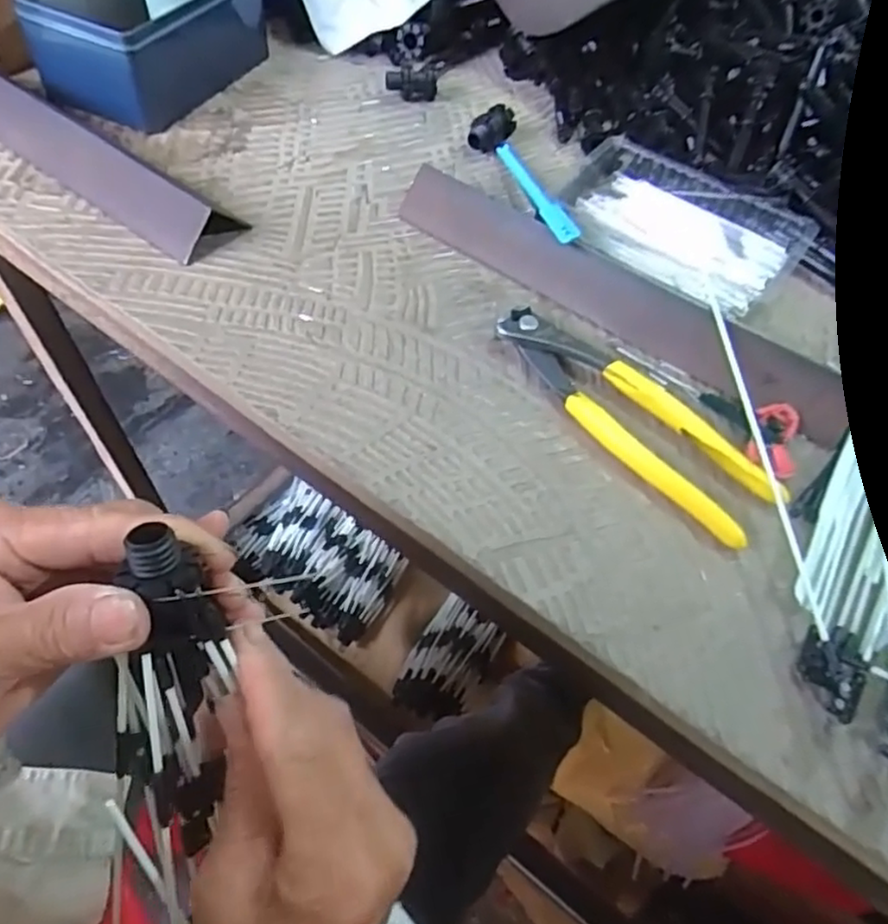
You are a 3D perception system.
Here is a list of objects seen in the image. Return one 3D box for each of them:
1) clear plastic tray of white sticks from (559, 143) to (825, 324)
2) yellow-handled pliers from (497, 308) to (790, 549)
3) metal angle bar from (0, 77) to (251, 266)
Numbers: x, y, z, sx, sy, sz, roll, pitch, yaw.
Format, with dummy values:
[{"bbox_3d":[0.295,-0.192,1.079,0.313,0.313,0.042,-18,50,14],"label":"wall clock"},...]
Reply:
[{"bbox_3d":[0.141,-0.147,0.414,0.139,0.024,0.097,36,60,19],"label":"clear plastic tray of white sticks"},{"bbox_3d":[0.093,-0.026,0.334,0.044,0.015,0.157,-37,65,-26],"label":"yellow-handled pliers"},{"bbox_3d":[-0.223,-0.190,0.409,0.231,0.027,0.042,33,59,18],"label":"metal angle bar"}]

